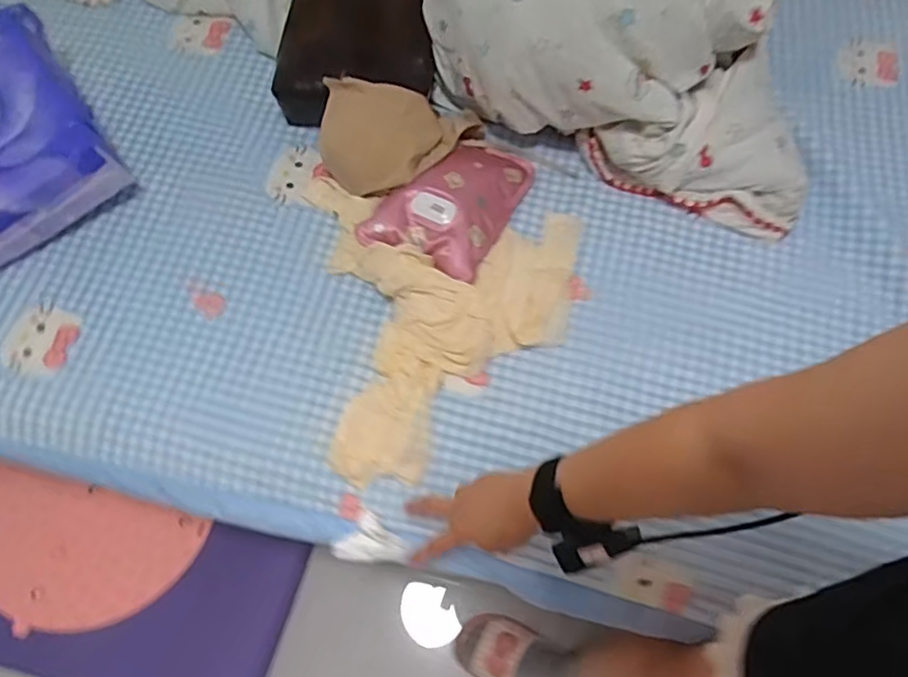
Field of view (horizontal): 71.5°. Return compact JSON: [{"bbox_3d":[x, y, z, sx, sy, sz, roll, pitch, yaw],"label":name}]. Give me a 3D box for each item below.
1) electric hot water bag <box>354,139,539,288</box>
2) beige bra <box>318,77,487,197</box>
[{"bbox_3d":[-0.002,-0.200,0.878,0.168,0.056,0.244,28,67,5],"label":"electric hot water bag"},{"bbox_3d":[-0.073,-0.289,0.902,0.233,0.082,0.156,-10,67,-4],"label":"beige bra"}]

